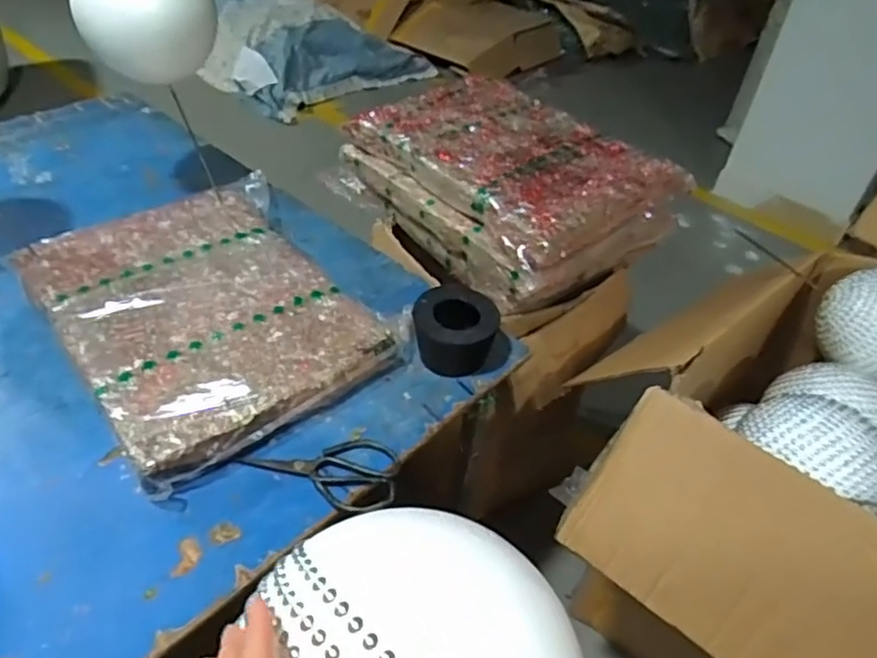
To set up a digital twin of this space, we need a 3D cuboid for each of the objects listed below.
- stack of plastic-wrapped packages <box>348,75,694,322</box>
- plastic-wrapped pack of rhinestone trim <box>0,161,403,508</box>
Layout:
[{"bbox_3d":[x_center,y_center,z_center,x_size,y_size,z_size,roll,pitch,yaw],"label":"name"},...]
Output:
[{"bbox_3d":[0.130,-0.273,1.179,0.388,0.167,0.521,-25,50,-29],"label":"stack of plastic-wrapped packages"},{"bbox_3d":[-0.326,-0.040,0.921,0.397,0.061,0.527,-28,49,-31],"label":"plastic-wrapped pack of rhinestone trim"}]

